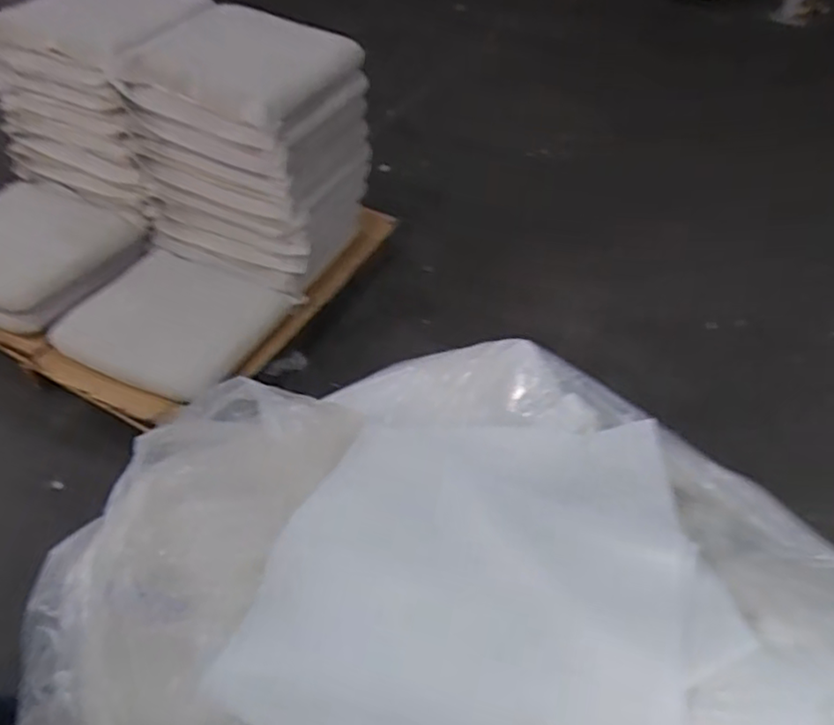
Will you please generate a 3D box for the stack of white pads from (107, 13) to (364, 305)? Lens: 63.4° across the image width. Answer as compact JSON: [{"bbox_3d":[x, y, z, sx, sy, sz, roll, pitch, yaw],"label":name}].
[{"bbox_3d":[-0.408,-0.562,1.779,0.485,0.526,0.429,20,47,16],"label":"stack of white pads"}]

